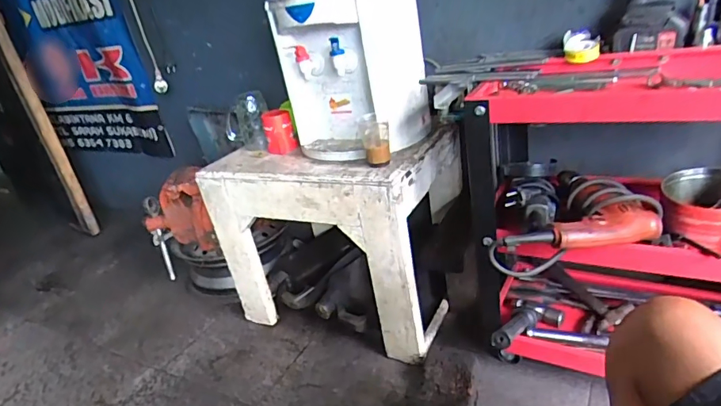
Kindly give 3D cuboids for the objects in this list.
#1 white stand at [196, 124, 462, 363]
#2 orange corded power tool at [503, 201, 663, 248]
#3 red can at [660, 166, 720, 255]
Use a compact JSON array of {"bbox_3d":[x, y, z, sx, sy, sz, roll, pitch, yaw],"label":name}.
[{"bbox_3d":[-0.047,0.050,1.116,0.496,0.405,0.340,4,29,28],"label":"white stand"},{"bbox_3d":[0.326,0.043,0.682,0.238,0.044,0.050,-15,25,-8],"label":"orange corded power tool"},{"bbox_3d":[0.547,0.008,0.725,0.135,0.081,0.141,4,29,29],"label":"red can"}]

